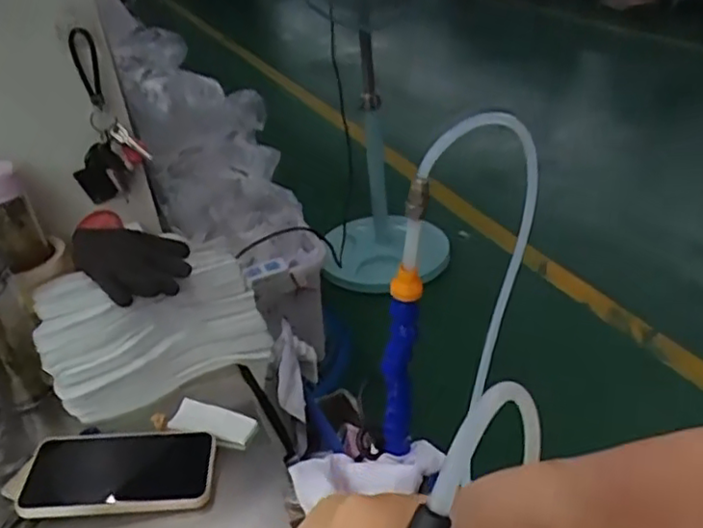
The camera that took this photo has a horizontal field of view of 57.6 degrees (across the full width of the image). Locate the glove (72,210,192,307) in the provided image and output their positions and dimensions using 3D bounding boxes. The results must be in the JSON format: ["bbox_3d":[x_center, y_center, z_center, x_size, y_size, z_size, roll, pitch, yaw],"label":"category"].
[{"bbox_3d":[-0.226,-0.012,0.664,0.095,0.030,0.182,-25,35,-35],"label":"glove"}]

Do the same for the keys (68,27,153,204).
[{"bbox_3d":[-0.282,-0.165,0.729,0.081,0.189,0.020,-13,30,-19],"label":"keys"}]

